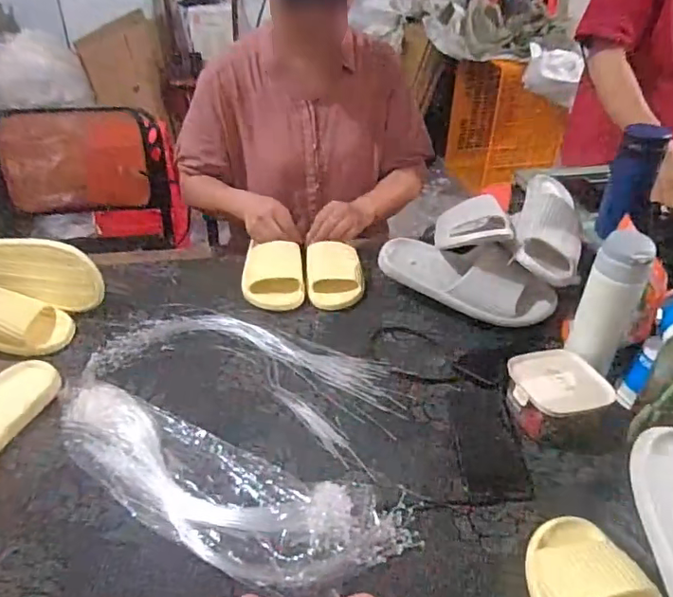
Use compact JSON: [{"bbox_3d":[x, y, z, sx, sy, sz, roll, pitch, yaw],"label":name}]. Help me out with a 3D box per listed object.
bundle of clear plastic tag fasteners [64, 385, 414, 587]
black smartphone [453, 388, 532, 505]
[{"bbox_3d":[-0.143,0.205,0.611,0.433,0.034,0.136,14,40,21],"label":"bundle of clear plastic tag fasteners"},{"bbox_3d":[0.191,0.179,0.694,0.077,0.010,0.173,2,36,1],"label":"black smartphone"}]

